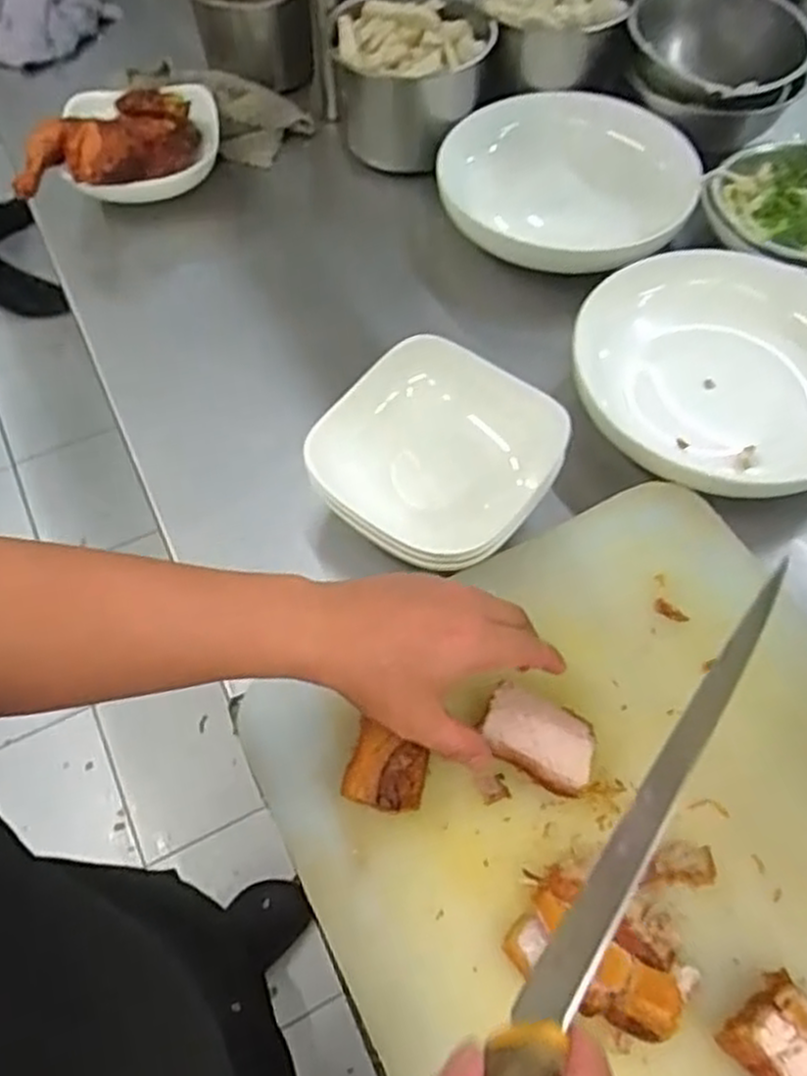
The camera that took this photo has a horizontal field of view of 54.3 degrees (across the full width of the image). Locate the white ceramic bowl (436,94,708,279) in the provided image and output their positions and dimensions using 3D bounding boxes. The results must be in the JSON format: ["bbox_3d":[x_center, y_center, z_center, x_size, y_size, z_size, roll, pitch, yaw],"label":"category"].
[{"bbox_3d":[0.147,-0.320,0.740,0.216,0.074,0.223,0,59,1],"label":"white ceramic bowl"}]

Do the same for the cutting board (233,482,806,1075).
[{"bbox_3d":[0.131,0.170,0.417,0.334,0.035,0.384,-26,62,-13],"label":"cutting board"}]

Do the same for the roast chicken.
[{"bbox_3d":[-0.263,-0.358,0.719,0.079,0.045,0.189,38,55,21],"label":"roast chicken"}]

